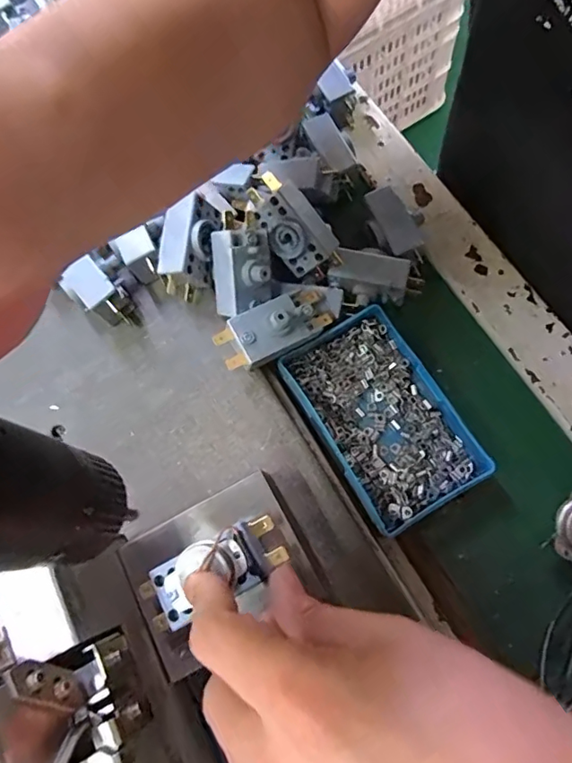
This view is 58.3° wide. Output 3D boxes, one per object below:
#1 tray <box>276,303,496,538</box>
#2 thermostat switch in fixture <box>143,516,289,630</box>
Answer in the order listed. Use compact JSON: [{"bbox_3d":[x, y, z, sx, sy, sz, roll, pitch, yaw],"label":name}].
[{"bbox_3d":[0.053,0.019,0.292,0.070,0.022,0.115,-30,73,-2],"label":"tray"},{"bbox_3d":[-0.032,0.083,0.224,0.063,0.023,0.027,-28,73,-5],"label":"thermostat switch in fixture"}]

